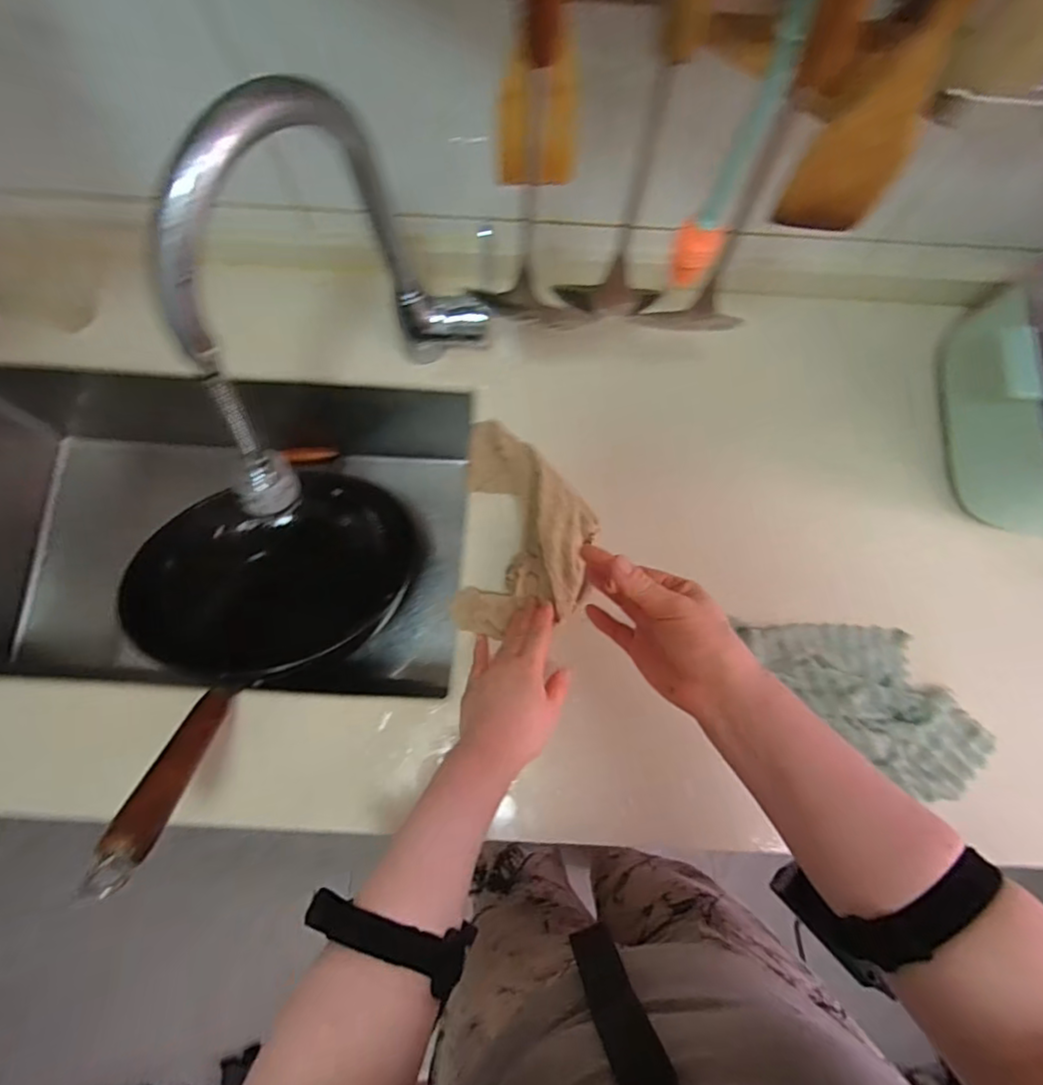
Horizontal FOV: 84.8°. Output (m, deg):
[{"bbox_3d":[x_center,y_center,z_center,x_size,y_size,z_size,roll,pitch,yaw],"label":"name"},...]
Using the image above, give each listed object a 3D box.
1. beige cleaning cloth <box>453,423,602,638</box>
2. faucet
[{"bbox_3d":[0.007,-0.017,0.572,0.132,0.036,0.212,4,76,1],"label":"beige cleaning cloth"},{"bbox_3d":[-0.150,-0.170,0.441,0.062,0.314,0.287,39,79,9],"label":"faucet"}]

